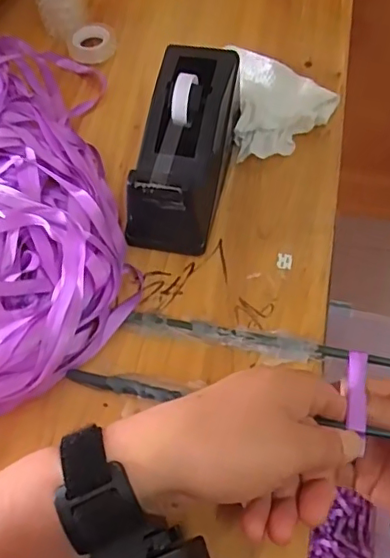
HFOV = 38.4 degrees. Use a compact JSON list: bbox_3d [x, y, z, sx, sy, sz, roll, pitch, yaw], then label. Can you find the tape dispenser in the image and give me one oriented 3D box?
[{"bbox_3d":[-0.007,-0.099,0.416,0.059,0.072,0.151,11,60,10],"label":"tape dispenser"}]

